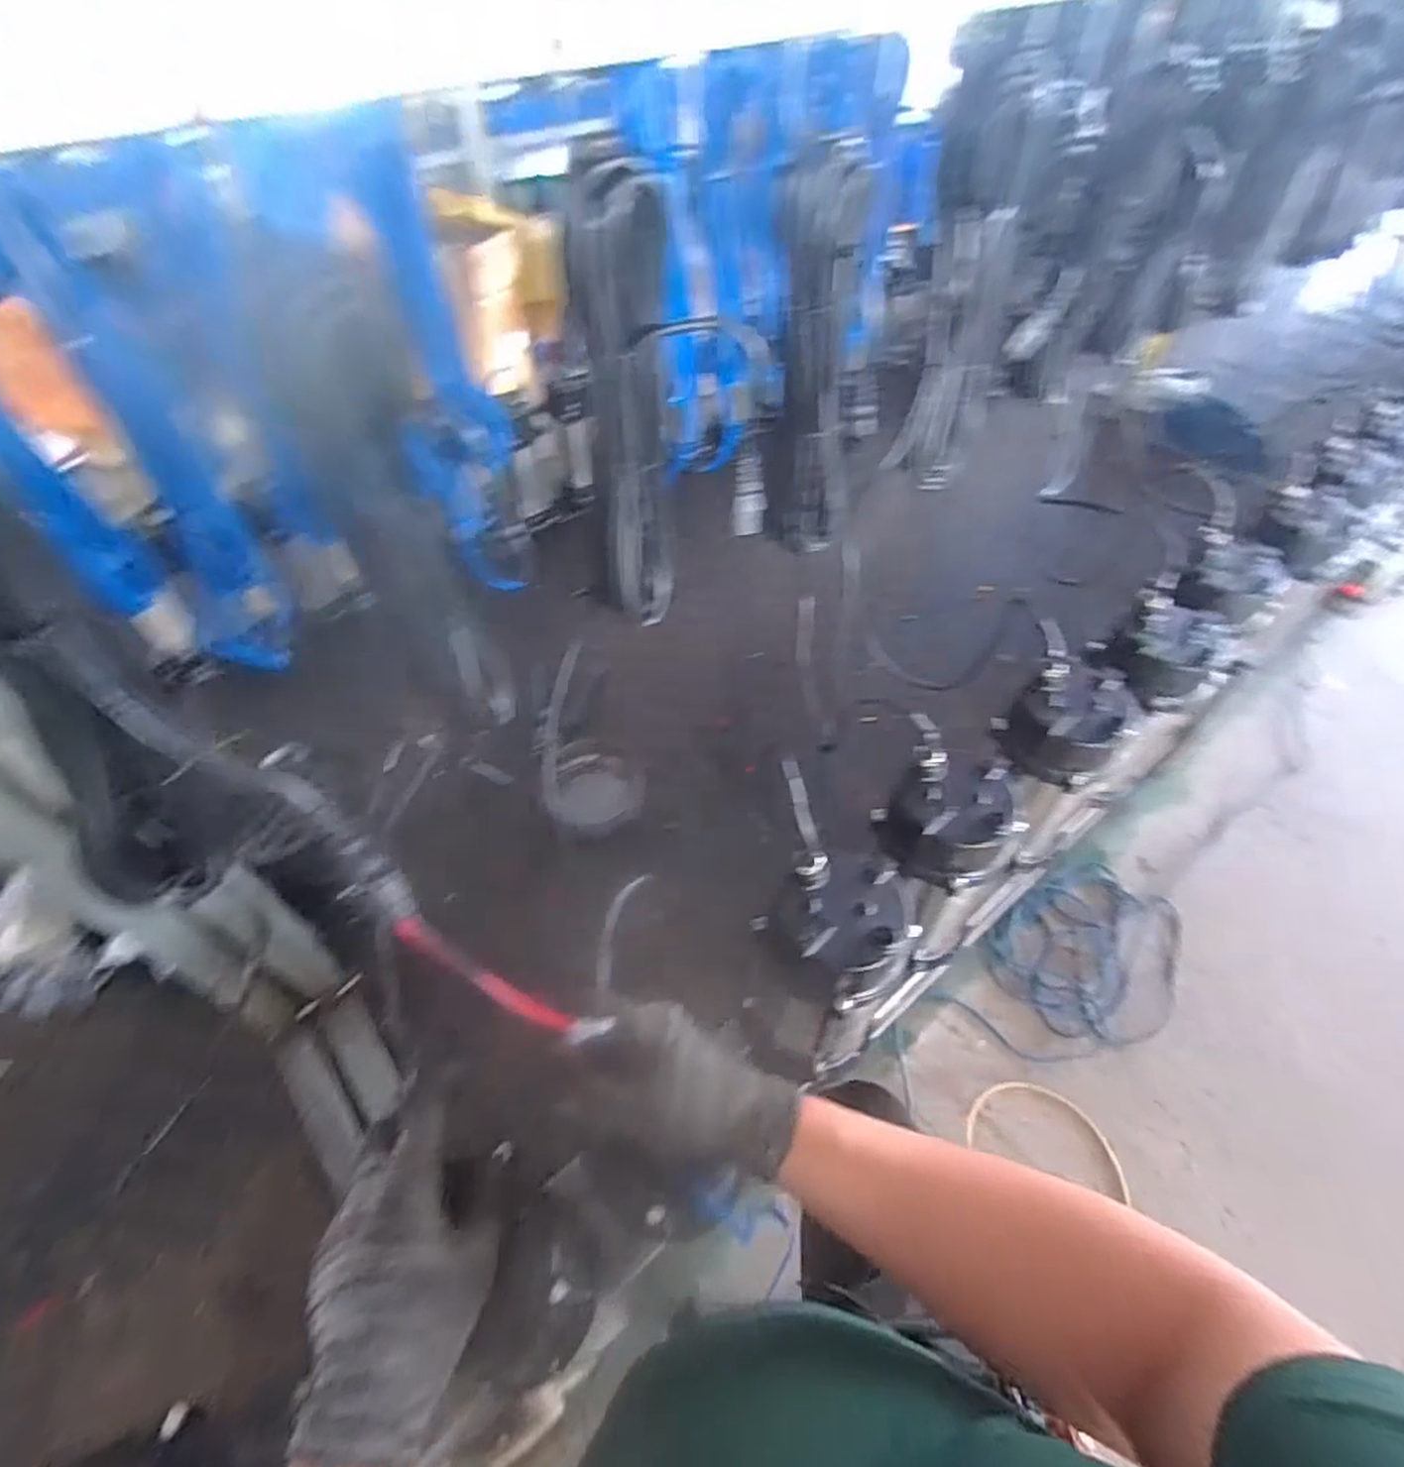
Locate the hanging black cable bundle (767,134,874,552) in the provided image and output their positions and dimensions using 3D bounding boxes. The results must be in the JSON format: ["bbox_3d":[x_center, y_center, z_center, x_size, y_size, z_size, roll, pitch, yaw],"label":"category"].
[{"bbox_3d":[0.100,-0.311,0.641,0.090,0.332,0.037,10,52,8],"label":"hanging black cable bundle"}]

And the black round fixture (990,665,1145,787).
[{"bbox_3d":[0.394,-0.009,0.762,0.102,0.080,0.106,0,51,0],"label":"black round fixture"}]

